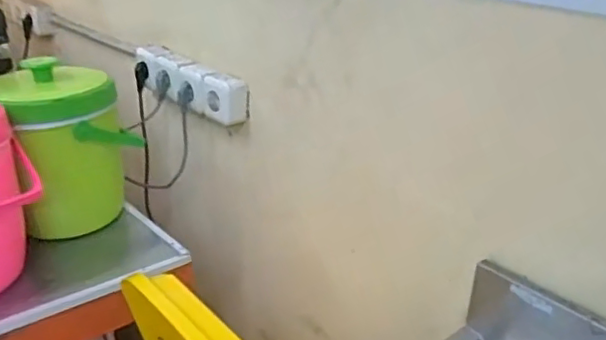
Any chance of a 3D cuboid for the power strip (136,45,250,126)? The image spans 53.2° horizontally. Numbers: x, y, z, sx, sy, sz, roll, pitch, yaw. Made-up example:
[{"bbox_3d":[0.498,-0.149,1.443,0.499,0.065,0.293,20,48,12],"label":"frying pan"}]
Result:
[{"bbox_3d":[-0.224,-0.171,1.184,0.058,0.082,0.309,-18,33,-40],"label":"power strip"}]

